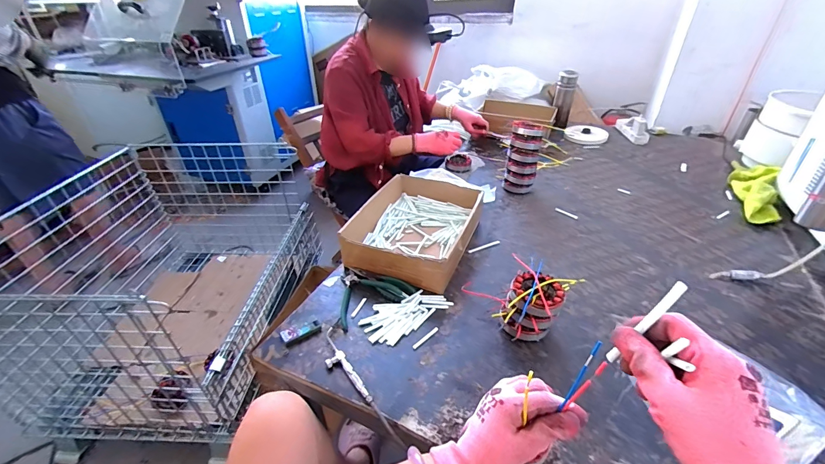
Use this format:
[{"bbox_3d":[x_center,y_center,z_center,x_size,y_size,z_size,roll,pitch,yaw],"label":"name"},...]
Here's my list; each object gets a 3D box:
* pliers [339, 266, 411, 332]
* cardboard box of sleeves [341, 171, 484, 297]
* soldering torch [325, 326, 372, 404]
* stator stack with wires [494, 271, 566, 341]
[{"bbox_3d":[-0.108,0.115,0.727,0.133,0.015,0.156,-23,40,-26],"label":"pliers"},{"bbox_3d":[0.018,-0.023,0.868,0.242,0.084,0.363,12,37,19],"label":"cardboard box of sleeves"},{"bbox_3d":[-0.117,0.220,0.594,0.035,0.016,0.165,-23,40,-27],"label":"soldering torch"},{"bbox_3d":[0.204,0.132,0.629,0.095,0.090,0.104,25,43,33],"label":"stator stack with wires"}]

